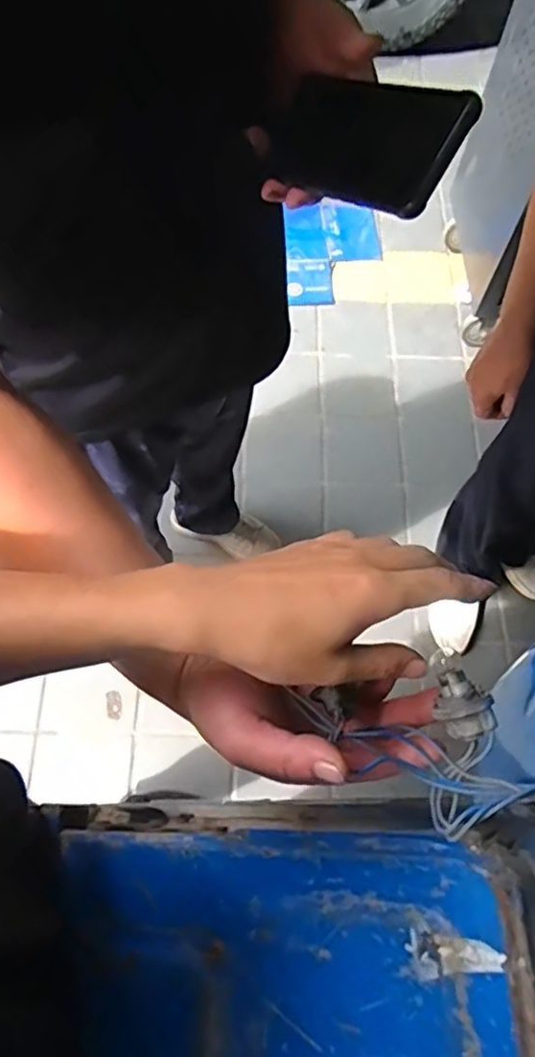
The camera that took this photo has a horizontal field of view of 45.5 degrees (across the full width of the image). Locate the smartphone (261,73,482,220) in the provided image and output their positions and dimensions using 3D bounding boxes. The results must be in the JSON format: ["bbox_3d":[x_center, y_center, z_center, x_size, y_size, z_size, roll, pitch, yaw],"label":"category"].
[{"bbox_3d":[0.059,-0.267,0.439,0.015,0.076,0.167,7,27,-45],"label":"smartphone"}]

